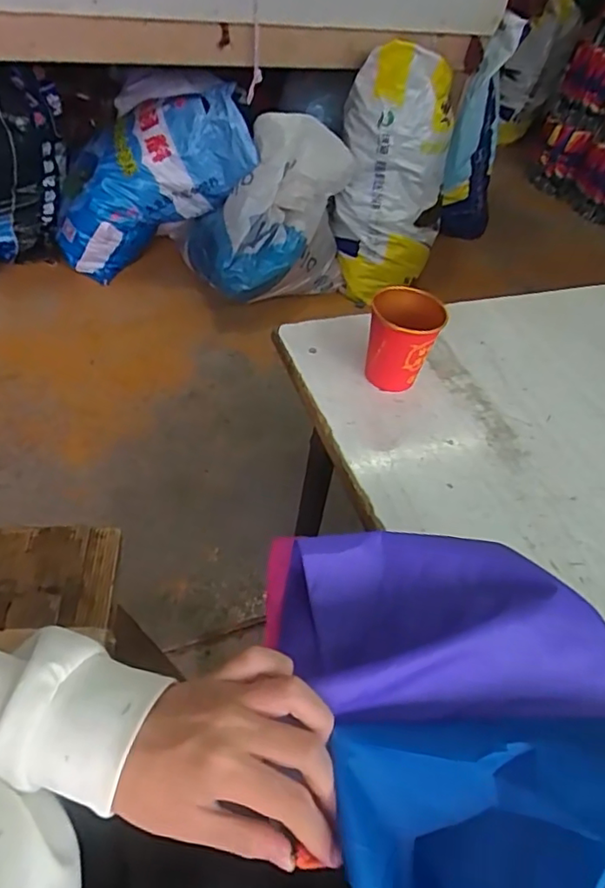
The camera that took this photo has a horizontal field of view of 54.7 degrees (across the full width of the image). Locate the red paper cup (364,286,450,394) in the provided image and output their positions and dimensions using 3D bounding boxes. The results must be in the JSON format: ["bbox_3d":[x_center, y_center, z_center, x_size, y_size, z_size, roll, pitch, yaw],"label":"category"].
[{"bbox_3d":[0.100,-0.107,0.585,0.066,0.086,0.071,4,46,-4],"label":"red paper cup"}]

